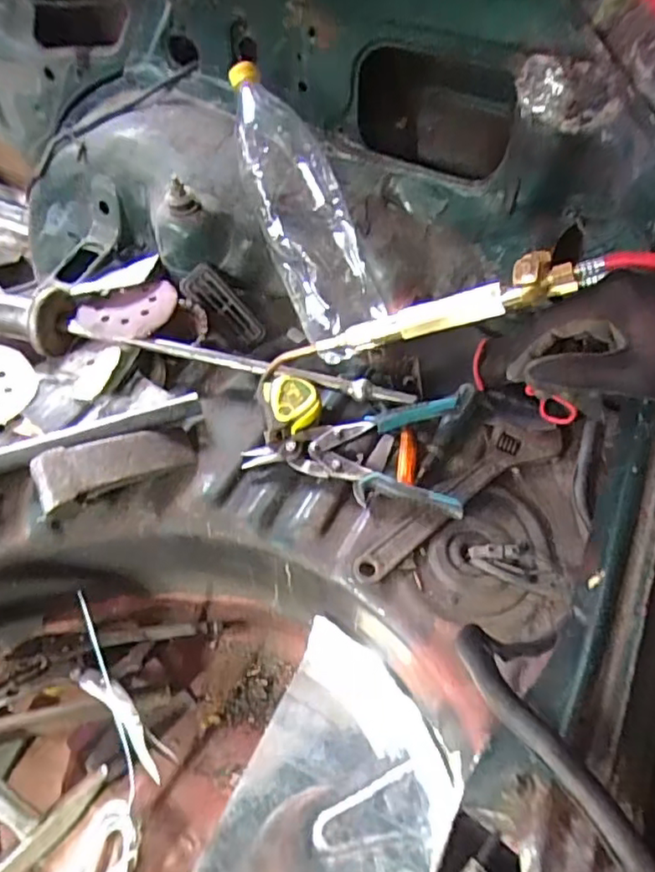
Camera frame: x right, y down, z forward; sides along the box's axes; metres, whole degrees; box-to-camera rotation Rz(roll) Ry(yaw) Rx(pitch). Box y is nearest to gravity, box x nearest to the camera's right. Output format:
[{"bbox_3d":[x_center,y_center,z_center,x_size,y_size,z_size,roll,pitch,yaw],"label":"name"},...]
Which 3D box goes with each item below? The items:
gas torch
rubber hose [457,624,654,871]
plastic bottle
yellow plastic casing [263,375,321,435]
[{"bbox_3d":[0.079,-0.120,0.603,0.349,0.053,0.053,-12,46,32],"label":"gas torch"},{"bbox_3d":[0.109,0.156,0.291,0.033,0.048,0.151,-13,57,-14],"label":"rubber hose"},{"bbox_3d":[-0.020,-0.253,0.708,0.117,0.091,0.342,-18,85,-17],"label":"plastic bottle"},{"bbox_3d":[-0.038,-0.036,0.674,0.053,0.022,0.064,-11,56,-13],"label":"yellow plastic casing"}]

